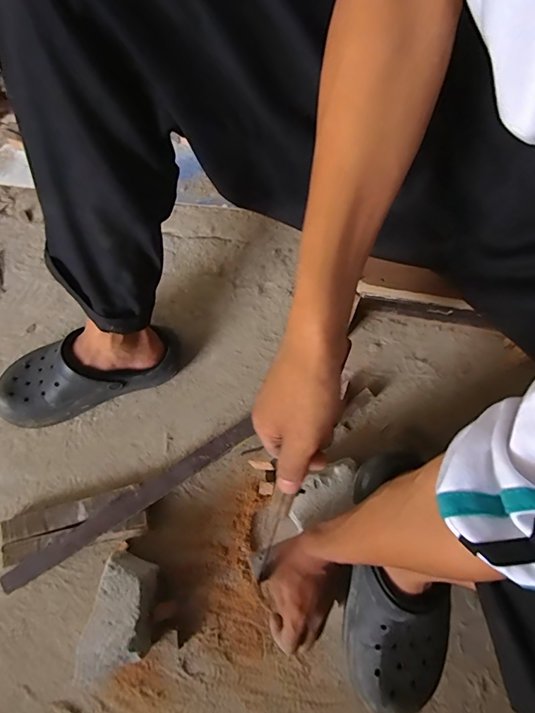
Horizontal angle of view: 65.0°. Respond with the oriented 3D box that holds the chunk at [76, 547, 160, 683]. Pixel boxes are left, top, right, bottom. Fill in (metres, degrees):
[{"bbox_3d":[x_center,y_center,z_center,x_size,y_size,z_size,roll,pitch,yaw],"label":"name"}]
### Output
[{"bbox_3d":[-0.189,0.345,0.559,0.075,0.072,0.150,11,74,5],"label":"chunk"}]

